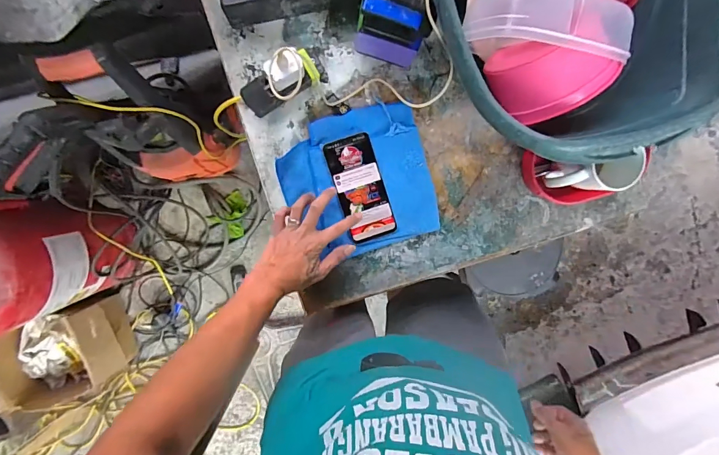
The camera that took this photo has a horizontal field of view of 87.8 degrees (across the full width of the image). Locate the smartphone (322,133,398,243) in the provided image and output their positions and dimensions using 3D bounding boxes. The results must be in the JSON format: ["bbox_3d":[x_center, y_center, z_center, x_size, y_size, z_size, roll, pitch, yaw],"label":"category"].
[{"bbox_3d":[0.003,-0.062,0.591,0.076,0.008,0.163,-21,97,-6],"label":"smartphone"}]

